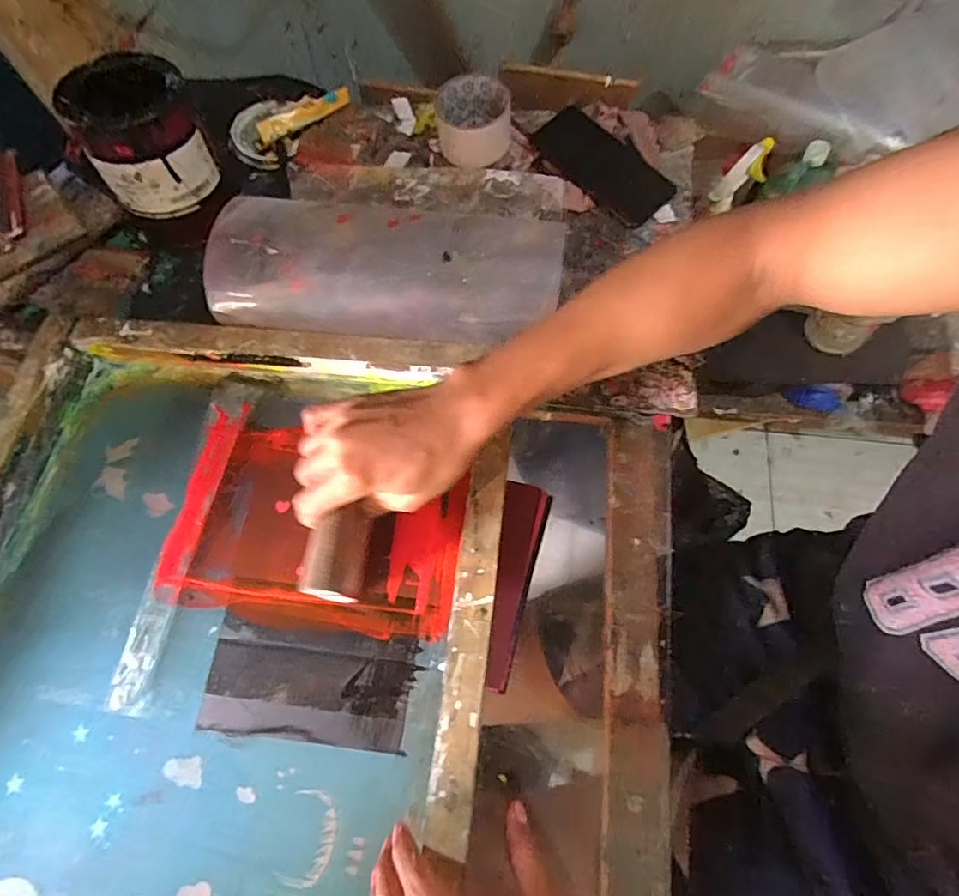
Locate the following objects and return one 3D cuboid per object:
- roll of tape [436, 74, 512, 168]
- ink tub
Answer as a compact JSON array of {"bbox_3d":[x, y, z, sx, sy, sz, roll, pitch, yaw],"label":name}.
[{"bbox_3d":[-0.006,-0.363,0.582,0.079,0.053,0.079,-1,68,2],"label":"roll of tape"},{"bbox_3d":[-0.323,-0.302,0.506,0.108,0.111,0.086,-34,70,-11],"label":"ink tub"}]

